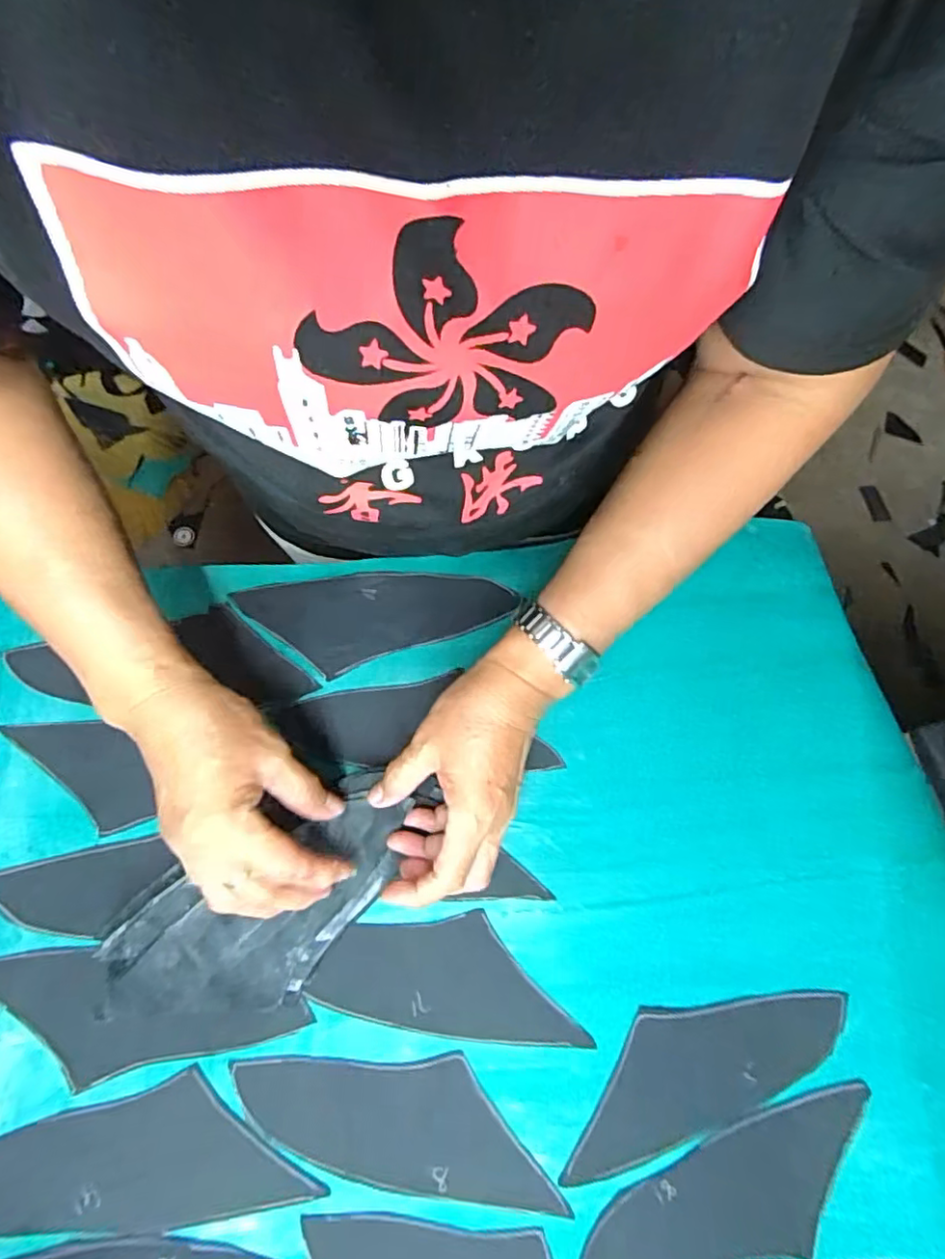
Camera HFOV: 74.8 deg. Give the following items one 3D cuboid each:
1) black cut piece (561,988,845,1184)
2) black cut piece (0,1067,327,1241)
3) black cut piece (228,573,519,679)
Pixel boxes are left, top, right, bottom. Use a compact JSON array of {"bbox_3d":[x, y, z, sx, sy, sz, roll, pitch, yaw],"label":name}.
[{"bbox_3d":[0.139,0.264,0.374,0.182,0.010,0.064,-18,74,-7],"label":"black cut piece"},{"bbox_3d":[-0.193,0.300,0.346,0.184,0.008,0.067,0,62,-17],"label":"black cut piece"},{"bbox_3d":[-0.068,-0.009,0.451,0.189,0.011,0.068,-6,73,-4],"label":"black cut piece"}]

